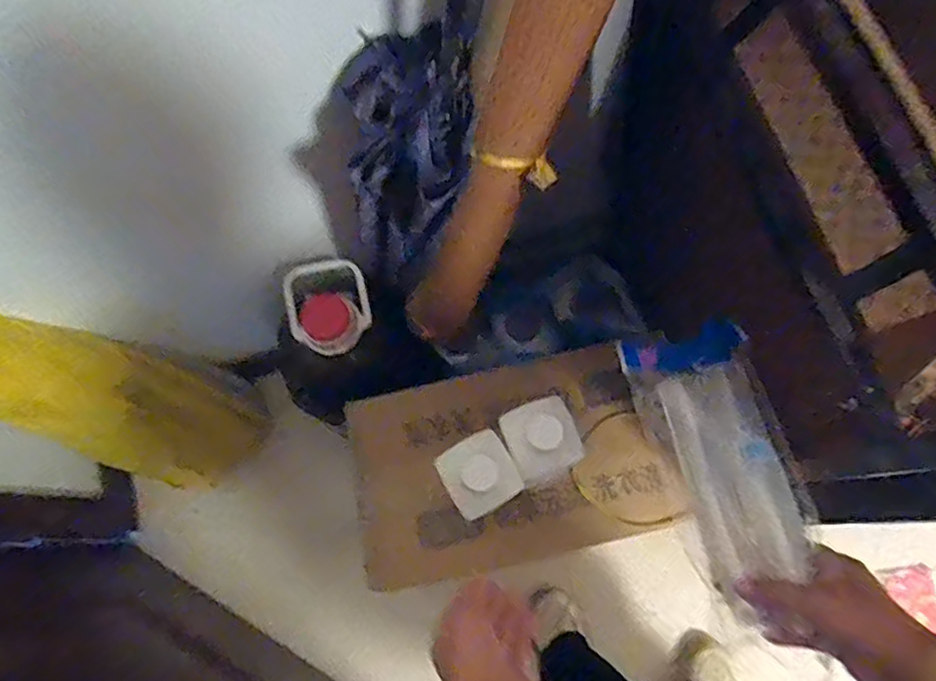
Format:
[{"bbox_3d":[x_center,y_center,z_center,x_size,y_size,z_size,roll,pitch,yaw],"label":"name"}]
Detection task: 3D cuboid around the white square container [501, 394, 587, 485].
[{"bbox_3d":[0.080,0.103,0.644,0.072,0.028,0.077,-23,72,-6],"label":"white square container"}]

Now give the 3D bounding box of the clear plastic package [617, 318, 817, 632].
[{"bbox_3d":[0.221,0.094,0.546,0.102,0.050,0.237,-9,54,-1],"label":"clear plastic package"}]

